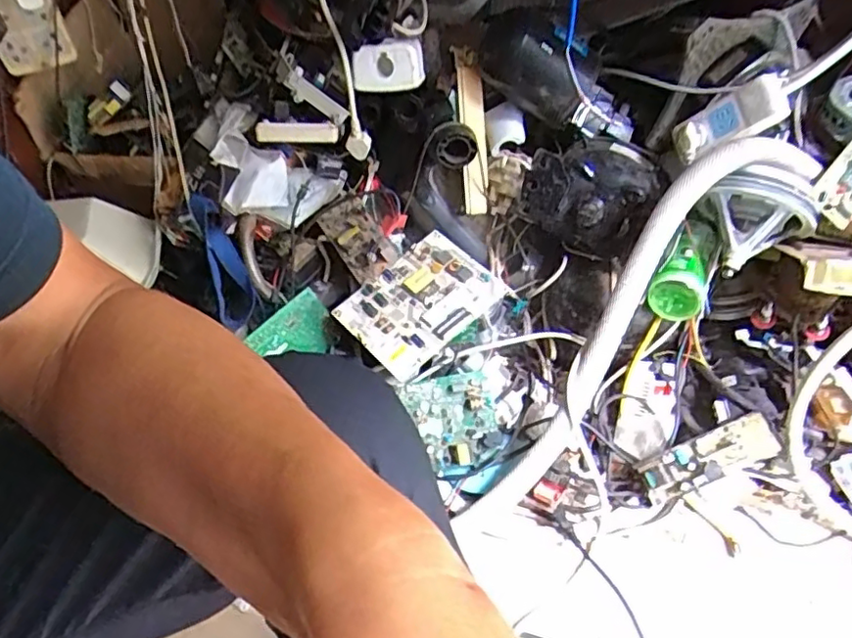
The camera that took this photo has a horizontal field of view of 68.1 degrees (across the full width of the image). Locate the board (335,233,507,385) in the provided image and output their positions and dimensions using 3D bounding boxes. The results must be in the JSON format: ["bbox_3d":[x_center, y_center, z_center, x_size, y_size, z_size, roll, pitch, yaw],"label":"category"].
[{"bbox_3d":[-0.009,-0.025,0.858,0.193,0.023,0.153,-41,61,-14],"label":"board"}]

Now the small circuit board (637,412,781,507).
[{"bbox_3d":[0.363,0.181,0.814,0.172,0.032,0.055,-27,71,3],"label":"small circuit board"}]

